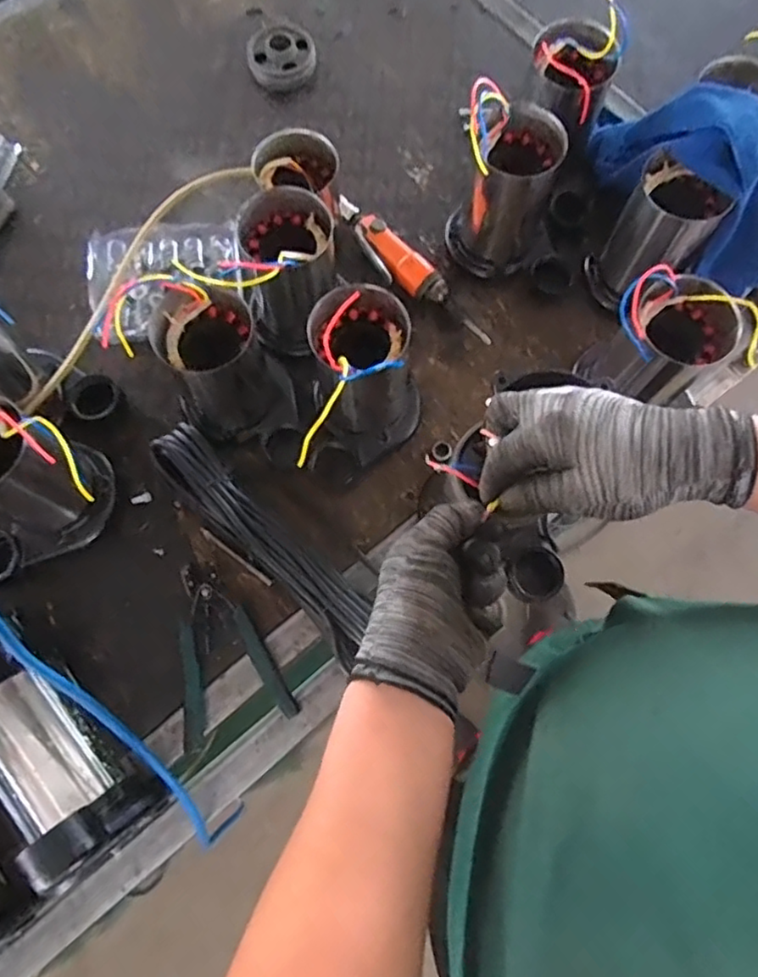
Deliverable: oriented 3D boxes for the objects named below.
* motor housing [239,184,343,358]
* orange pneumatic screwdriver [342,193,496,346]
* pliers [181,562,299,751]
[{"bbox_3d":[-0.095,-0.223,0.668,0.103,0.168,0.096,-43,79,-11],"label":"motor housing"},{"bbox_3d":[0.035,-0.263,0.759,0.052,0.036,0.260,-39,79,-12],"label":"orange pneumatic screwdriver"},{"bbox_3d":[-0.157,0.162,0.635,0.108,0.022,0.170,-16,75,-6],"label":"pliers"}]

